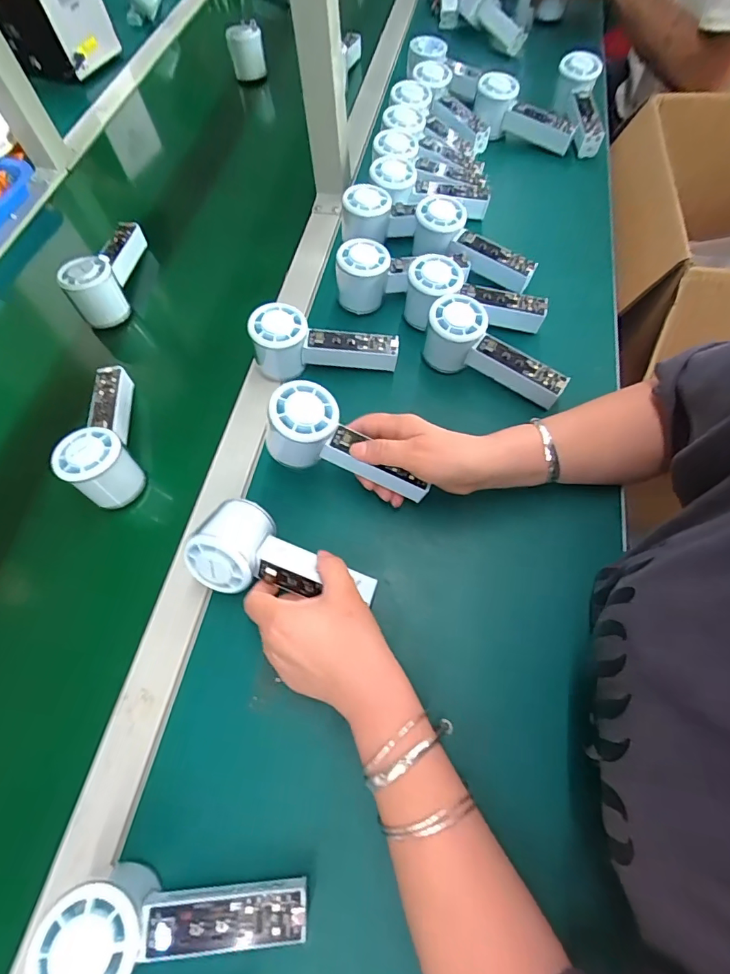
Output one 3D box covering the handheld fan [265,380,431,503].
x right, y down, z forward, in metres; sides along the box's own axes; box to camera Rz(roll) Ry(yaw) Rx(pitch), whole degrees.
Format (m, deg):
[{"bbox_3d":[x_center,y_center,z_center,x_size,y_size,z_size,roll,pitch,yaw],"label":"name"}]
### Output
[{"bbox_3d":[-0.018,-0.035,0.407,0.148,0.054,0.057,30,66,-13],"label":"handheld fan"}]

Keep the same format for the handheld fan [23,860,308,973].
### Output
[{"bbox_3d":[-0.116,0.273,0.288,0.151,0.057,0.052,4,63,-13],"label":"handheld fan"}]

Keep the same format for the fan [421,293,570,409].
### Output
[{"bbox_3d":[0.132,-0.137,0.481,0.154,0.059,0.056,31,68,1],"label":"fan"}]

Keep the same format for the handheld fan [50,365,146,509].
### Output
[{"bbox_3d":[-0.256,-0.059,0.449,0.057,0.054,0.149,-14,64,-4],"label":"handheld fan"}]

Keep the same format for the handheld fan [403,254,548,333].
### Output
[{"bbox_3d":[0.119,-0.202,0.511,0.155,0.059,0.066,11,64,-8],"label":"handheld fan"}]

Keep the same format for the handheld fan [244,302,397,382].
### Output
[{"bbox_3d":[-0.044,-0.148,0.492,0.155,0.062,0.053,6,64,-8],"label":"handheld fan"}]

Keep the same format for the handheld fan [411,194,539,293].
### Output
[{"bbox_3d":[0.129,-0.287,0.549,0.158,0.050,0.061,31,68,1],"label":"handheld fan"}]

